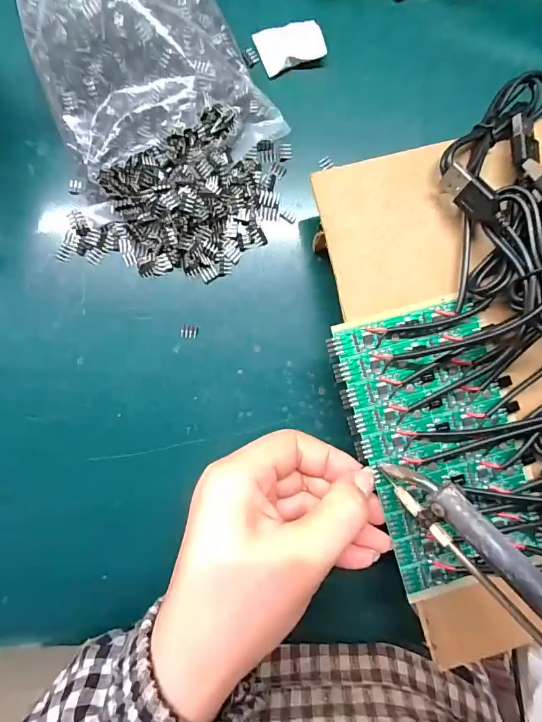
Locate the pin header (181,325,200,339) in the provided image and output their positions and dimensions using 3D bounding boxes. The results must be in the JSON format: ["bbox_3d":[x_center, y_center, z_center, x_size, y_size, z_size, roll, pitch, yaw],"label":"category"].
[{"bbox_3d":[-0.048,-0.017,0.233,0.010,0.004,0.007,5,88,-1],"label":"pin header"}]

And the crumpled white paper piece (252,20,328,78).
[{"bbox_3d":[0.012,-0.194,0.244,0.039,0.007,0.028,-21,89,-2],"label":"crumpled white paper piece"}]

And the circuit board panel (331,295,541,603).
[{"bbox_3d":[0.087,0.040,0.199,0.079,0.008,0.137,-15,88,-3],"label":"circuit board panel"}]

